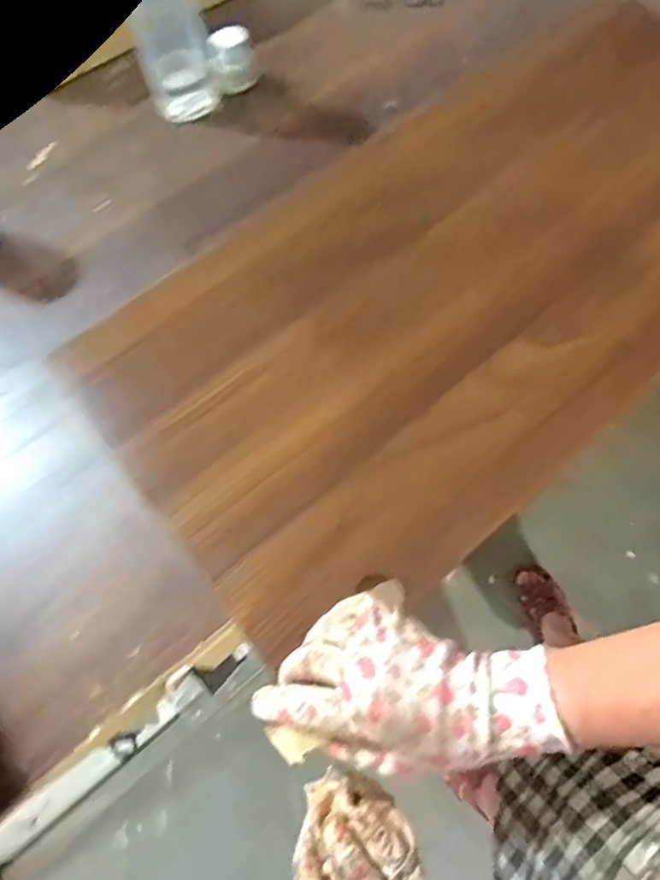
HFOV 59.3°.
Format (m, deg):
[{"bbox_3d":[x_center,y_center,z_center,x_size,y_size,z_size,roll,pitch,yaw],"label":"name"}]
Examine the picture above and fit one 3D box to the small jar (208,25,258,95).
[{"bbox_3d":[-0.107,-0.421,0.639,0.046,0.055,0.052,-7,67,-1],"label":"small jar"}]

